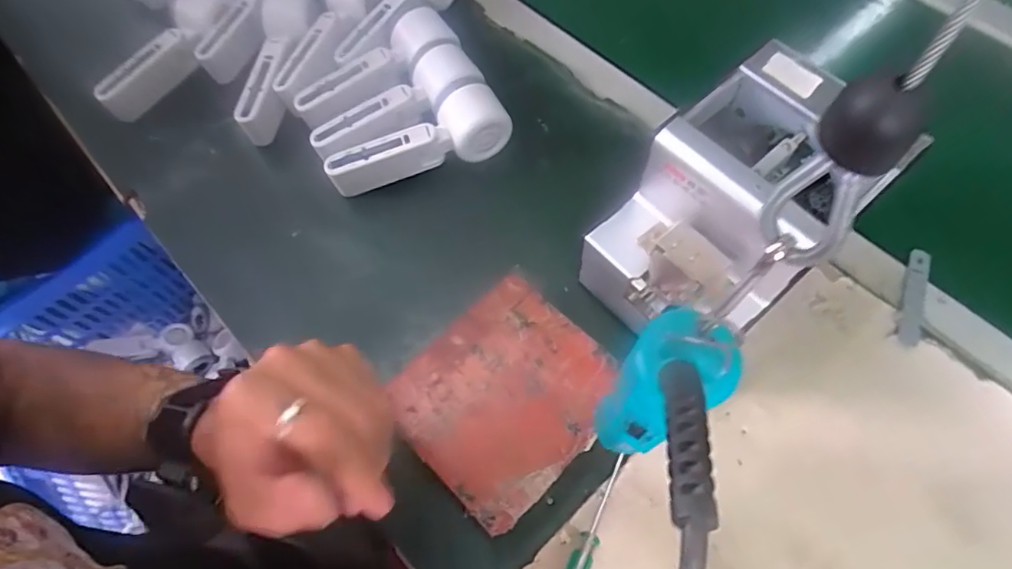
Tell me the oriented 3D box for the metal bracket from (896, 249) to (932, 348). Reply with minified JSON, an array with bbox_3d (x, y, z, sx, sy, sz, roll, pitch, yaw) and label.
[{"bbox_3d":[0.325,0.009,0.449,0.018,0.006,0.089,25,64,7],"label":"metal bracket"}]

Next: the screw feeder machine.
[{"bbox_3d":[0.163,-0.043,0.417,0.171,0.157,0.124,-39,69,-15],"label":"screw feeder machine"}]

